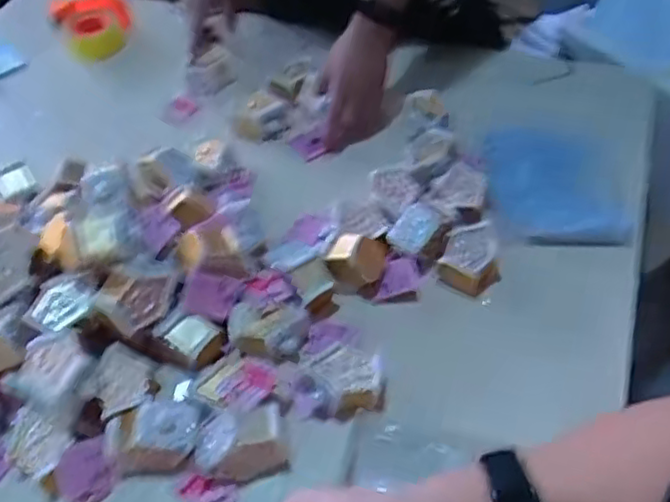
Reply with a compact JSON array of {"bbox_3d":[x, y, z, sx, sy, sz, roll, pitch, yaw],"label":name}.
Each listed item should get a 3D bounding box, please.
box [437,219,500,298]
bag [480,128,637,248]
[{"bbox_3d":[0.167,0.006,0.799,0.067,0.047,0.086,23,54,21],"label":"box"},{"bbox_3d":[0.290,-0.098,0.910,0.166,0.023,0.231,0,49,3],"label":"bag"}]

